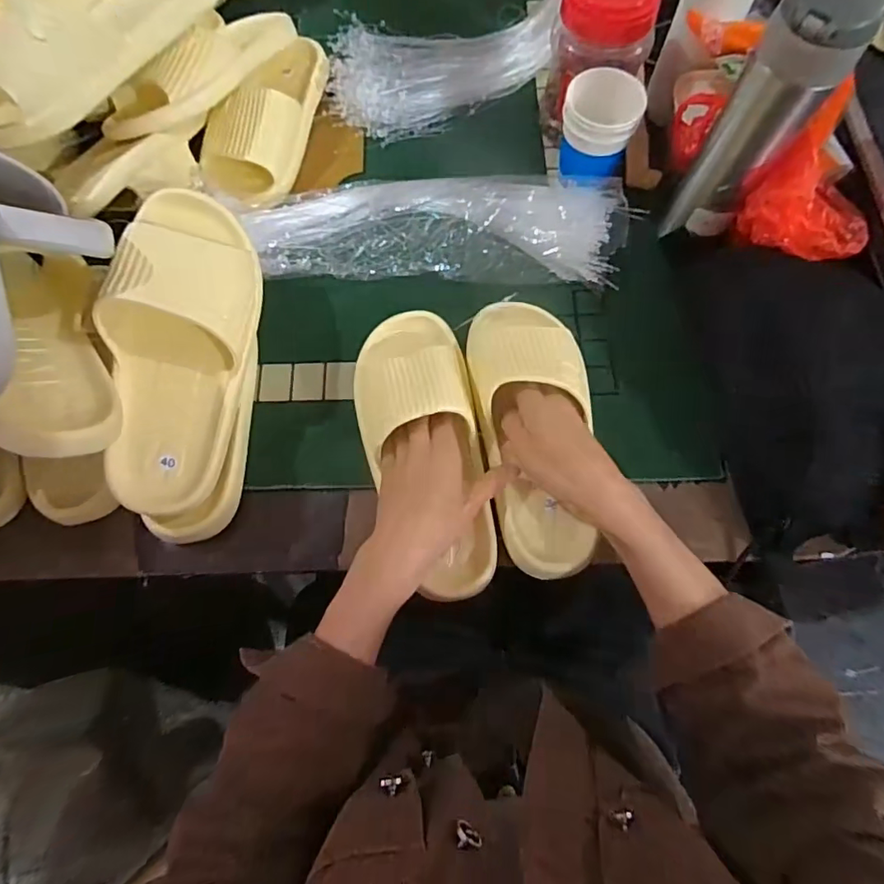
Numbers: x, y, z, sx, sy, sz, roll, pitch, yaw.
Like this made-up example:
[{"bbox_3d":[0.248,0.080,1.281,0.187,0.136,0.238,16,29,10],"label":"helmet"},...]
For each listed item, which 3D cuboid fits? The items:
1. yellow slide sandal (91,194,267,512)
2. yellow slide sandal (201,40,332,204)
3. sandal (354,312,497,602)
[{"bbox_3d":[-0.206,-0.072,0.416,0.110,0.080,0.254,7,91,-23],"label":"yellow slide sandal"},{"bbox_3d":[-0.189,-0.354,0.551,0.089,0.055,0.223,10,72,4],"label":"yellow slide sandal"},{"bbox_3d":[-0.014,0.000,0.435,0.099,0.057,0.253,-14,78,-4],"label":"sandal"}]

